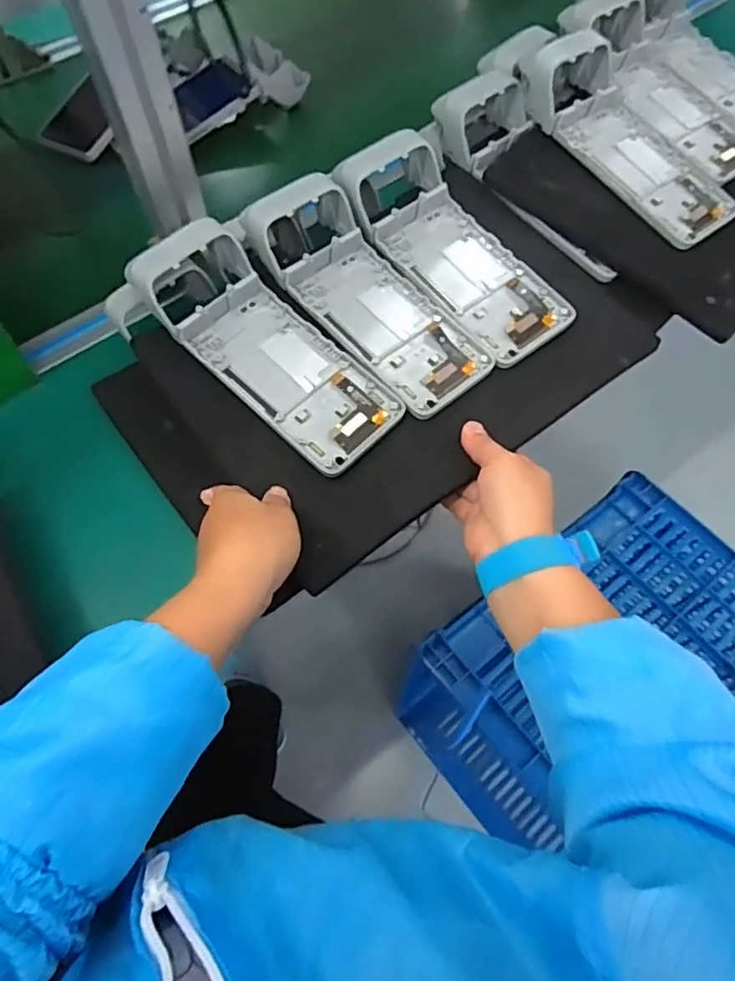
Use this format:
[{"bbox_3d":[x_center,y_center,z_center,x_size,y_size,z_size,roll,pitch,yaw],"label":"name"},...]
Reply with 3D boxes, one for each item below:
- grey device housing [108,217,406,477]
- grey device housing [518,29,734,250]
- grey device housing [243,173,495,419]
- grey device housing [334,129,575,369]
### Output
[{"bbox_3d":[-0.081,-0.115,0.440,0.227,0.066,0.092,36,65,16],"label":"grey device housing"},{"bbox_3d":[0.234,-0.311,0.541,0.092,0.055,0.226,-33,80,-19],"label":"grey device housing"},{"bbox_3d":[-0.005,-0.159,0.467,0.086,0.059,0.229,-37,68,-21],"label":"grey device housing"},{"bbox_3d":[0.069,-0.200,0.487,0.089,0.068,0.218,-34,67,-20],"label":"grey device housing"}]

